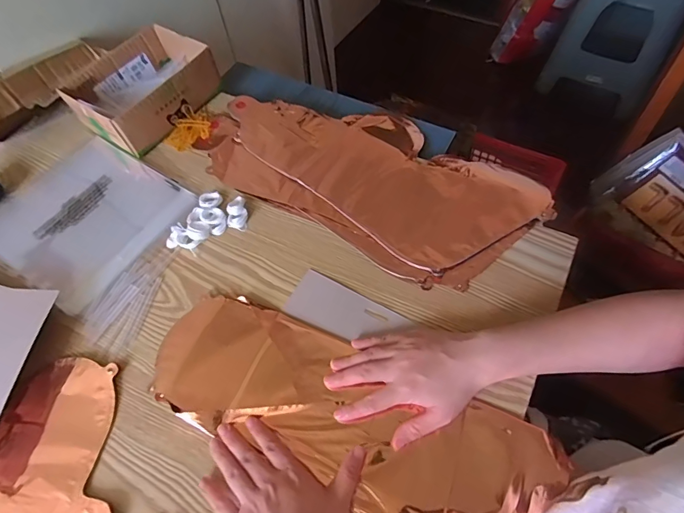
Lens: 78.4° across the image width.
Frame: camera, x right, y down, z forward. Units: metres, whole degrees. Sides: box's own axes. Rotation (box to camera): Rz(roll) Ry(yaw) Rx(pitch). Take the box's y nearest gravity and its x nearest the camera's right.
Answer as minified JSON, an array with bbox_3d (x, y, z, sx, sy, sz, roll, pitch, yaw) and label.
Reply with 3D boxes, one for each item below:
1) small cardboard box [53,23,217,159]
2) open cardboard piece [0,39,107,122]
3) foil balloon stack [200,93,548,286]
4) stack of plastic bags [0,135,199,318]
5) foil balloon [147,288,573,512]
[{"bbox_3d":[-0.285,-0.243,0.612,0.132,0.067,0.177,30,66,19],"label":"small cardboard box"},{"bbox_3d":[-0.459,-0.245,0.617,0.069,0.080,0.251,24,64,17],"label":"open cardboard piece"},{"bbox_3d":[0.027,-0.118,0.553,0.433,0.021,0.217,28,65,19],"label":"foil balloon stack"},{"bbox_3d":[-0.332,-0.056,0.542,0.228,0.008,0.205,31,66,20],"label":"stack of plastic bags"},{"bbox_3d":[-0.003,0.153,0.412,0.392,0.010,0.134,22,63,14],"label":"foil balloon"}]

